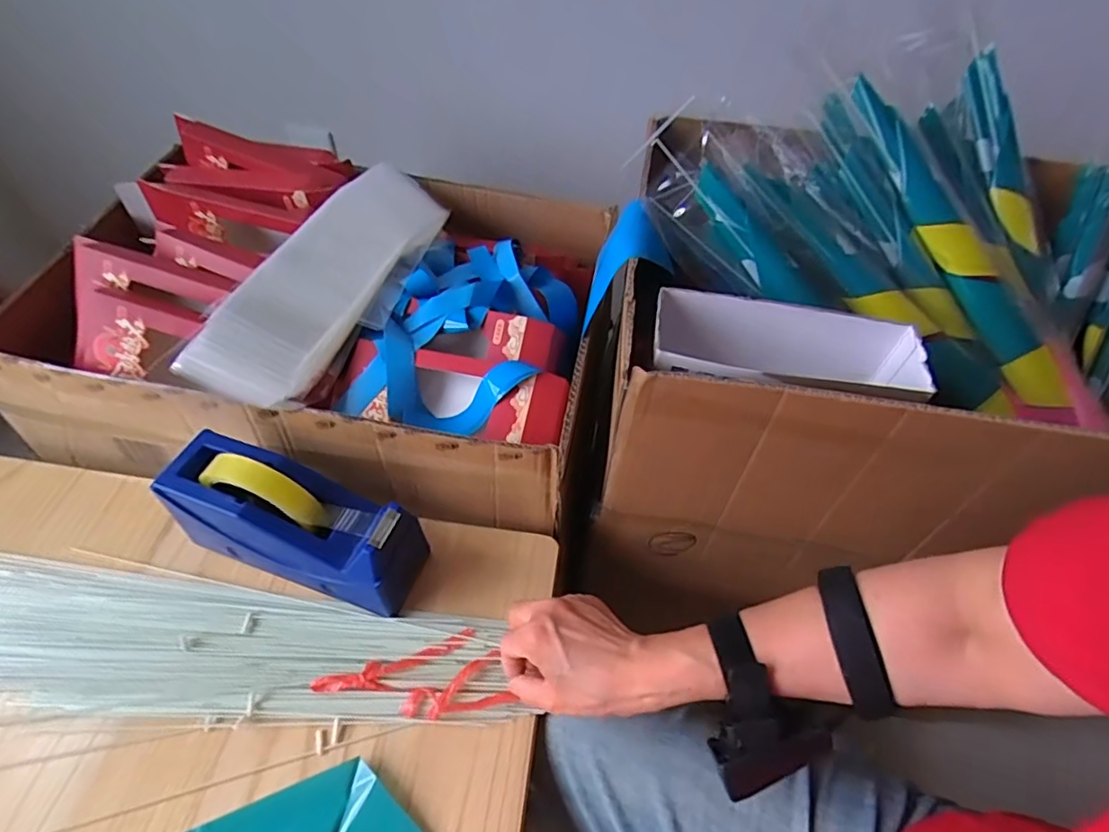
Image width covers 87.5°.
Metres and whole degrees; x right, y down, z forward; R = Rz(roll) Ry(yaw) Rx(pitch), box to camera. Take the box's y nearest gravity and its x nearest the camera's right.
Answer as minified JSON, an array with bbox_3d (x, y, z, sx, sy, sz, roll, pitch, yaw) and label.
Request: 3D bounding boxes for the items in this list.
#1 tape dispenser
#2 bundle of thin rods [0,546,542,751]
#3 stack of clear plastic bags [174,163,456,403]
[{"bbox_3d":[-0.212,0.087,0.480,0.195,0.116,0.070,16,50,8],"label":"tape dispenser"},{"bbox_3d":[-0.403,0.174,0.467,0.726,0.011,0.122,6,50,2],"label":"bundle of thin rods"},{"bbox_3d":[-0.215,-0.153,0.587,0.100,0.064,0.346,18,53,11],"label":"stack of clear plastic bags"}]

